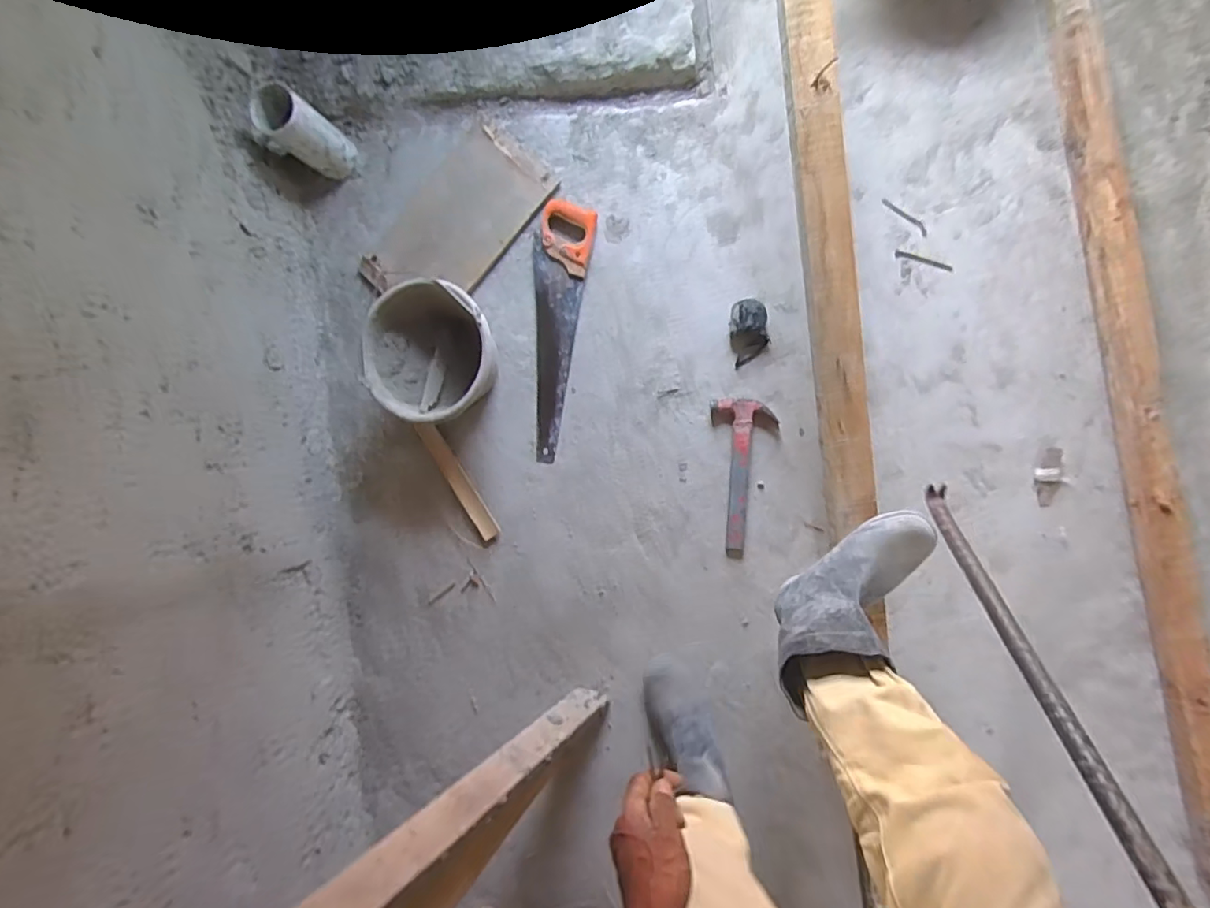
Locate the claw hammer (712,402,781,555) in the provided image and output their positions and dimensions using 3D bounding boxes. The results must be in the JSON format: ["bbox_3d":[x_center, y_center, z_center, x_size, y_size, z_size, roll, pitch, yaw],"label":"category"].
[{"bbox_3d":[0.261,0.046,1.035,0.114,0.029,0.293,-2,91,8],"label":"claw hammer"}]

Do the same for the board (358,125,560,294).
[{"bbox_3d":[-0.297,-0.453,1.106,0.218,0.023,0.379,42,96,5],"label":"board"}]

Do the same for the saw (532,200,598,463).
[{"bbox_3d":[-0.104,-0.235,1.084,0.110,0.026,0.489,8,92,7],"label":"saw"}]

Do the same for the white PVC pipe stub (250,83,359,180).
[{"bbox_3d":[-0.560,-0.591,1.047,0.097,0.192,0.098,0,91,8],"label":"white PVC pipe stub"}]

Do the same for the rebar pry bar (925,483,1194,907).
[{"bbox_3d":[0.423,0.249,0.507,0.020,0.611,0.024,-4,127,8],"label":"rebar pry bar"}]

